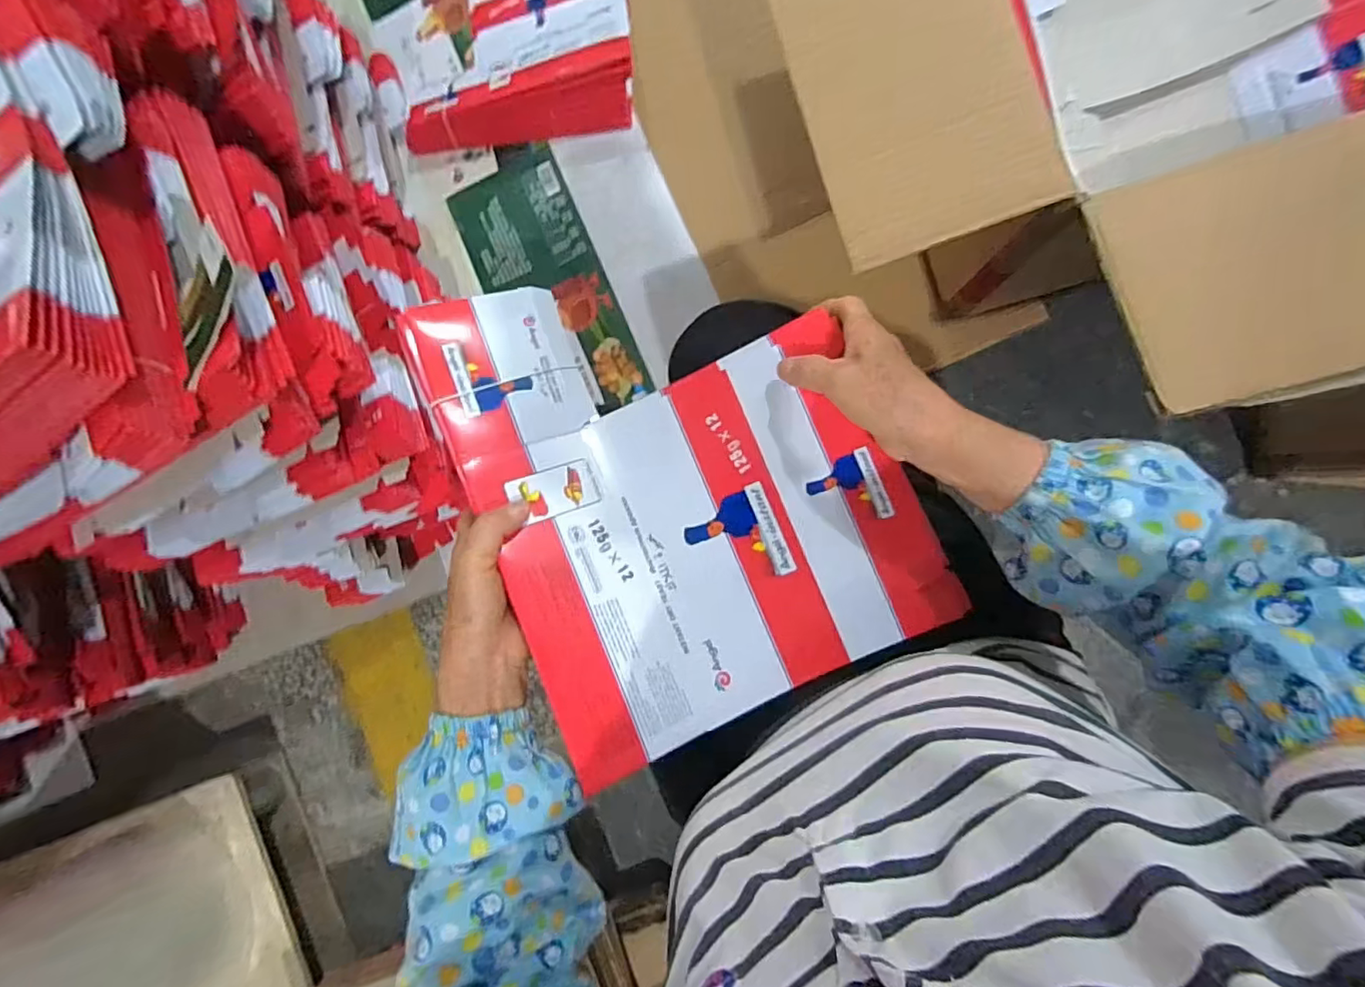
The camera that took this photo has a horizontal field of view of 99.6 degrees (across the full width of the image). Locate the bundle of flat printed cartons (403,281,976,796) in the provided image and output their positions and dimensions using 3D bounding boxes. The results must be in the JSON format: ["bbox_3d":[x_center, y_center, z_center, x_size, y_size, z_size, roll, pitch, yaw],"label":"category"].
[{"bbox_3d":[0.007,-0.017,0.422,0.306,0.047,0.352,-25,86,-8],"label":"bundle of flat printed cartons"}]

